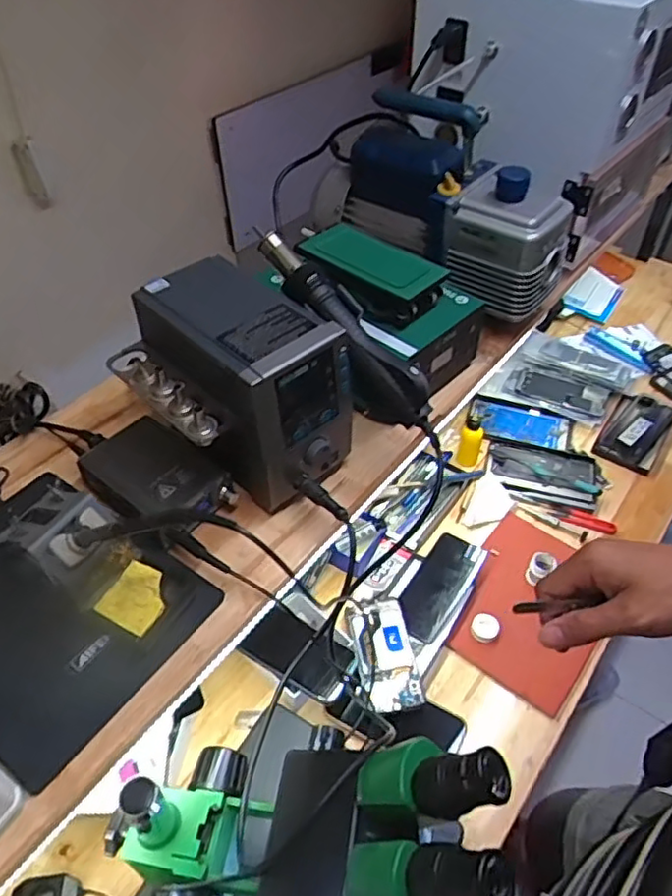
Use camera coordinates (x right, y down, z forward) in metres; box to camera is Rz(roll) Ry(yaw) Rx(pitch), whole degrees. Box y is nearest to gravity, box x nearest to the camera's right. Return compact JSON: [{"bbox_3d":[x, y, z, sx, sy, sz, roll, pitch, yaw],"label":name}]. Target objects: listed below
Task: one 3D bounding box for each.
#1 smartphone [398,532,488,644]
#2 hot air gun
[{"bbox_3d":[0.144,0.188,0.896,0.069,0.012,0.162,35,62,10],"label":"smartphone"},{"bbox_3d":[0.009,-0.119,0.627,0.036,0.037,0.237,-38,82,-31],"label":"hot air gun"}]

